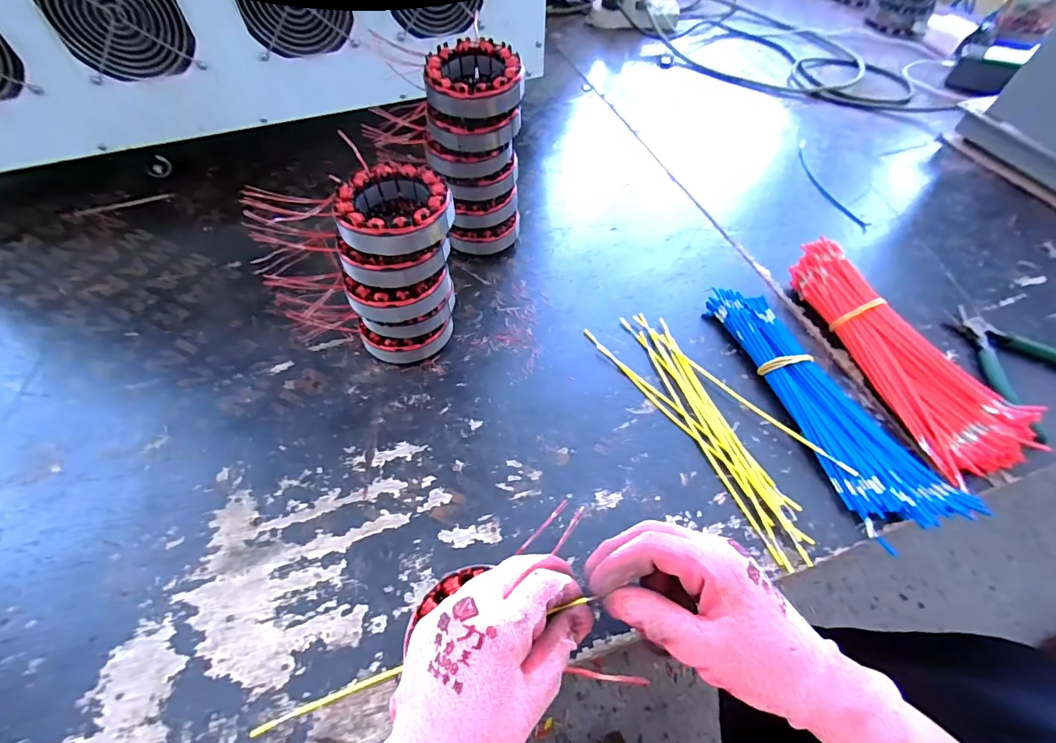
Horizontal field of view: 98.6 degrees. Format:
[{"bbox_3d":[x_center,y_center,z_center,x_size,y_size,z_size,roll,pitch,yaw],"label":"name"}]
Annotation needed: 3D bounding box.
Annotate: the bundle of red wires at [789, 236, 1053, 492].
[{"bbox_3d":[0.339,-0.023,0.428,0.068,0.045,0.252,-12,57,-9],"label":"bundle of red wires"}]

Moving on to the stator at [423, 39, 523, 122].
[{"bbox_3d":[-0.051,-0.263,0.412,0.083,0.036,0.079,1,55,-1],"label":"stator"}]

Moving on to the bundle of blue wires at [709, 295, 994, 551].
[{"bbox_3d":[0.258,0.019,0.409,0.083,0.024,0.258,-18,58,-13],"label":"bundle of blue wires"}]

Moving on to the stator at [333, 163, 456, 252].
[{"bbox_3d":[-0.101,-0.125,0.352,0.084,0.032,0.082,-8,56,-7],"label":"stator"}]

